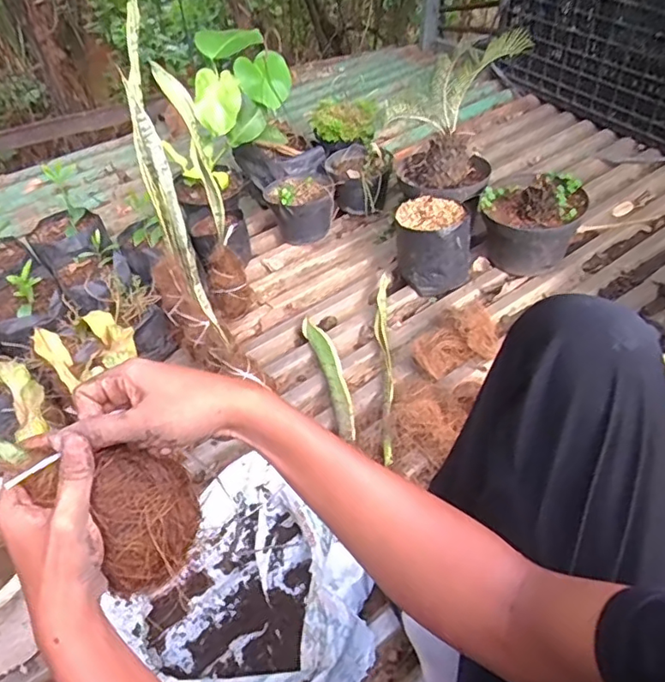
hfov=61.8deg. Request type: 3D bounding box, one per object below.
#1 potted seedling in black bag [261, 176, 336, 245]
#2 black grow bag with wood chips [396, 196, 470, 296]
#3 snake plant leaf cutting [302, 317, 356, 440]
[{"bbox_3d":[-0.080,-0.330,1.397,0.160,0.146,0.172,-9,46,-8],"label":"potted seedling in black bag"},{"bbox_3d":[0.218,-0.211,1.222,0.152,0.156,0.143,-7,46,-6],"label":"black grow bag with wood chips"},{"bbox_3d":[-0.001,0.058,1.071,0.049,0.012,0.312,-11,47,-10],"label":"snake plant leaf cutting"}]

